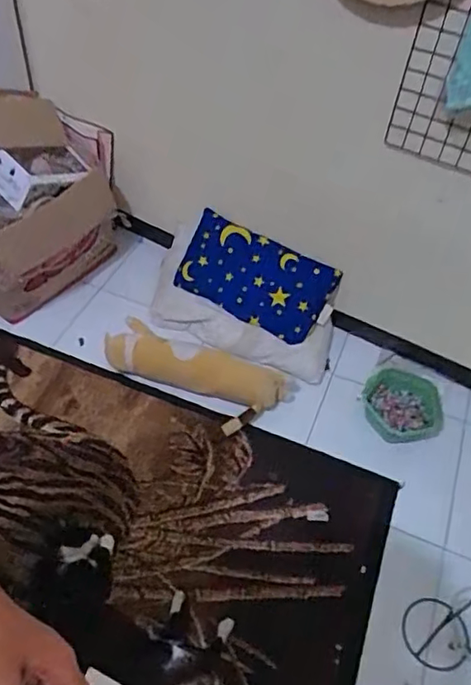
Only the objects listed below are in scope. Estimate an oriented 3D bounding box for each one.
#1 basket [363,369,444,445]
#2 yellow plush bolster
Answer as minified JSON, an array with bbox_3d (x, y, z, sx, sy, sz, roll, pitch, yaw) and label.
[{"bbox_3d":[0.458,0.169,1.548,0.191,0.074,0.218,9,50,2],"label":"basket"},{"bbox_3d":[-0.098,0.066,1.543,0.530,0.133,0.127,14,50,6],"label":"yellow plush bolster"}]

